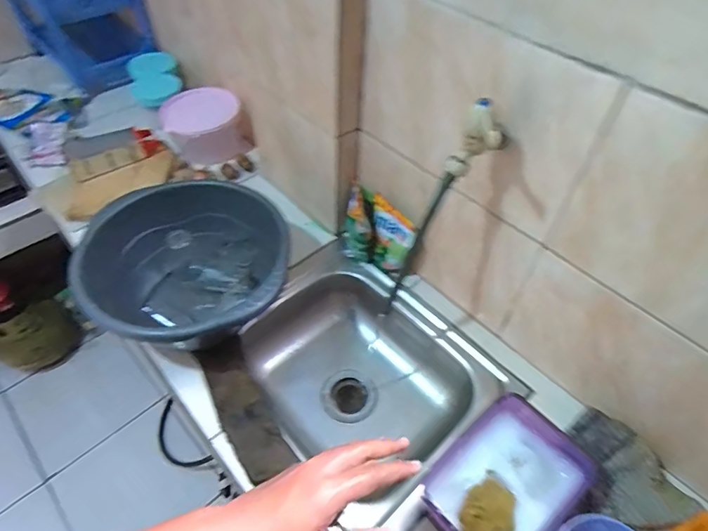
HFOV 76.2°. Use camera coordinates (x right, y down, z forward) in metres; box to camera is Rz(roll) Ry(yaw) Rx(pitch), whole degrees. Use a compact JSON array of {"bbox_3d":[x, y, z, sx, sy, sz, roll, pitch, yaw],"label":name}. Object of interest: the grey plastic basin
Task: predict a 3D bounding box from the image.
[{"bbox_3d":[-0.298,0.010,0.827,0.341,0.146,0.348,1,49,-1],"label":"grey plastic basin"}]

